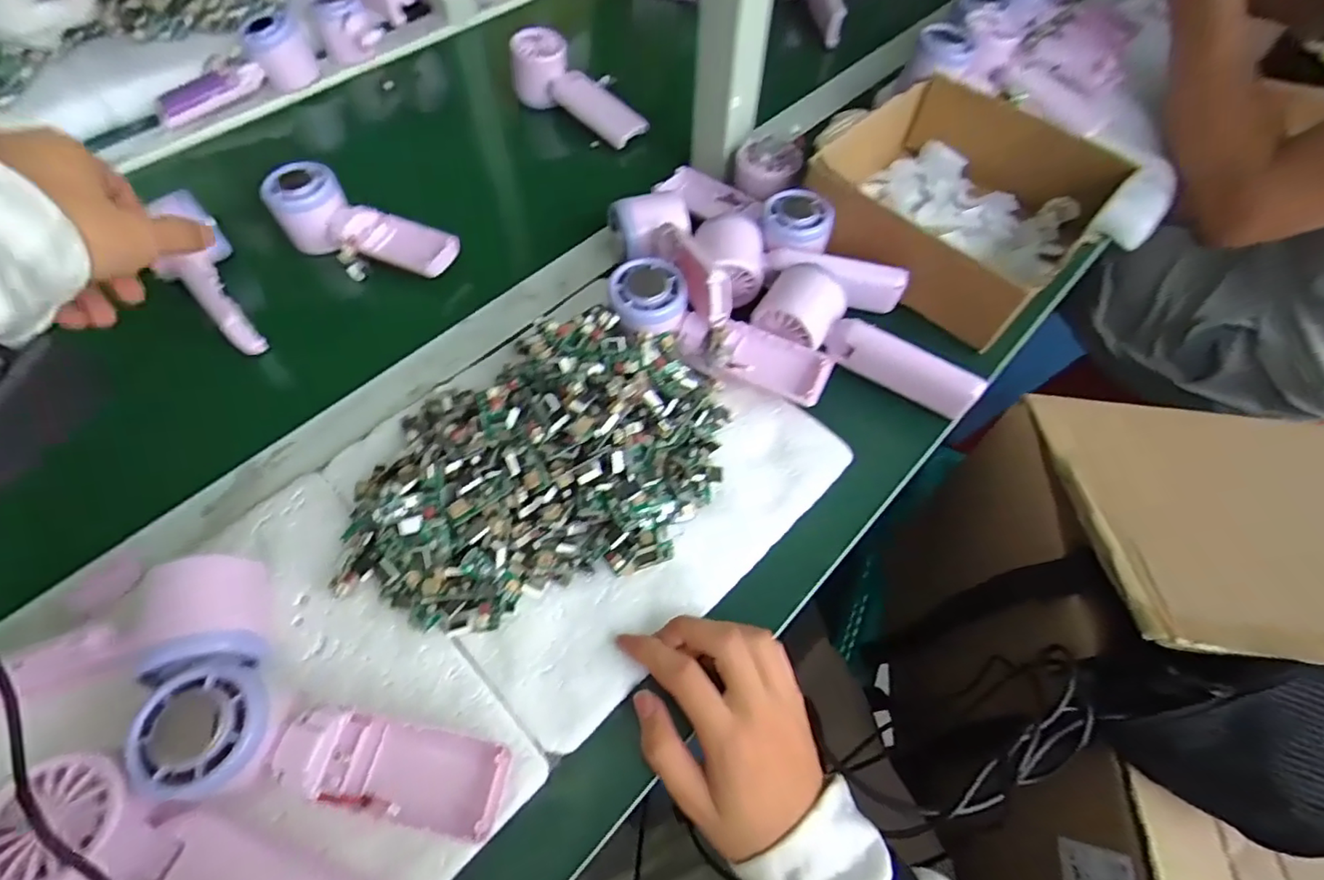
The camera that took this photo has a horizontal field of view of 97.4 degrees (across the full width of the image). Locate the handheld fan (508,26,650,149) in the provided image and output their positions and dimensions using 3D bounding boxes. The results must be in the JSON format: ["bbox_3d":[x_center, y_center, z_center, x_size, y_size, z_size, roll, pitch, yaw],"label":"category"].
[{"bbox_3d":[-0.089,-0.359,0.597,0.050,0.054,0.163,-39,68,-21],"label":"handheld fan"}]

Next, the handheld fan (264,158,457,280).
[{"bbox_3d":[-0.253,-0.179,0.489,0.156,0.047,0.064,23,62,12],"label":"handheld fan"}]

